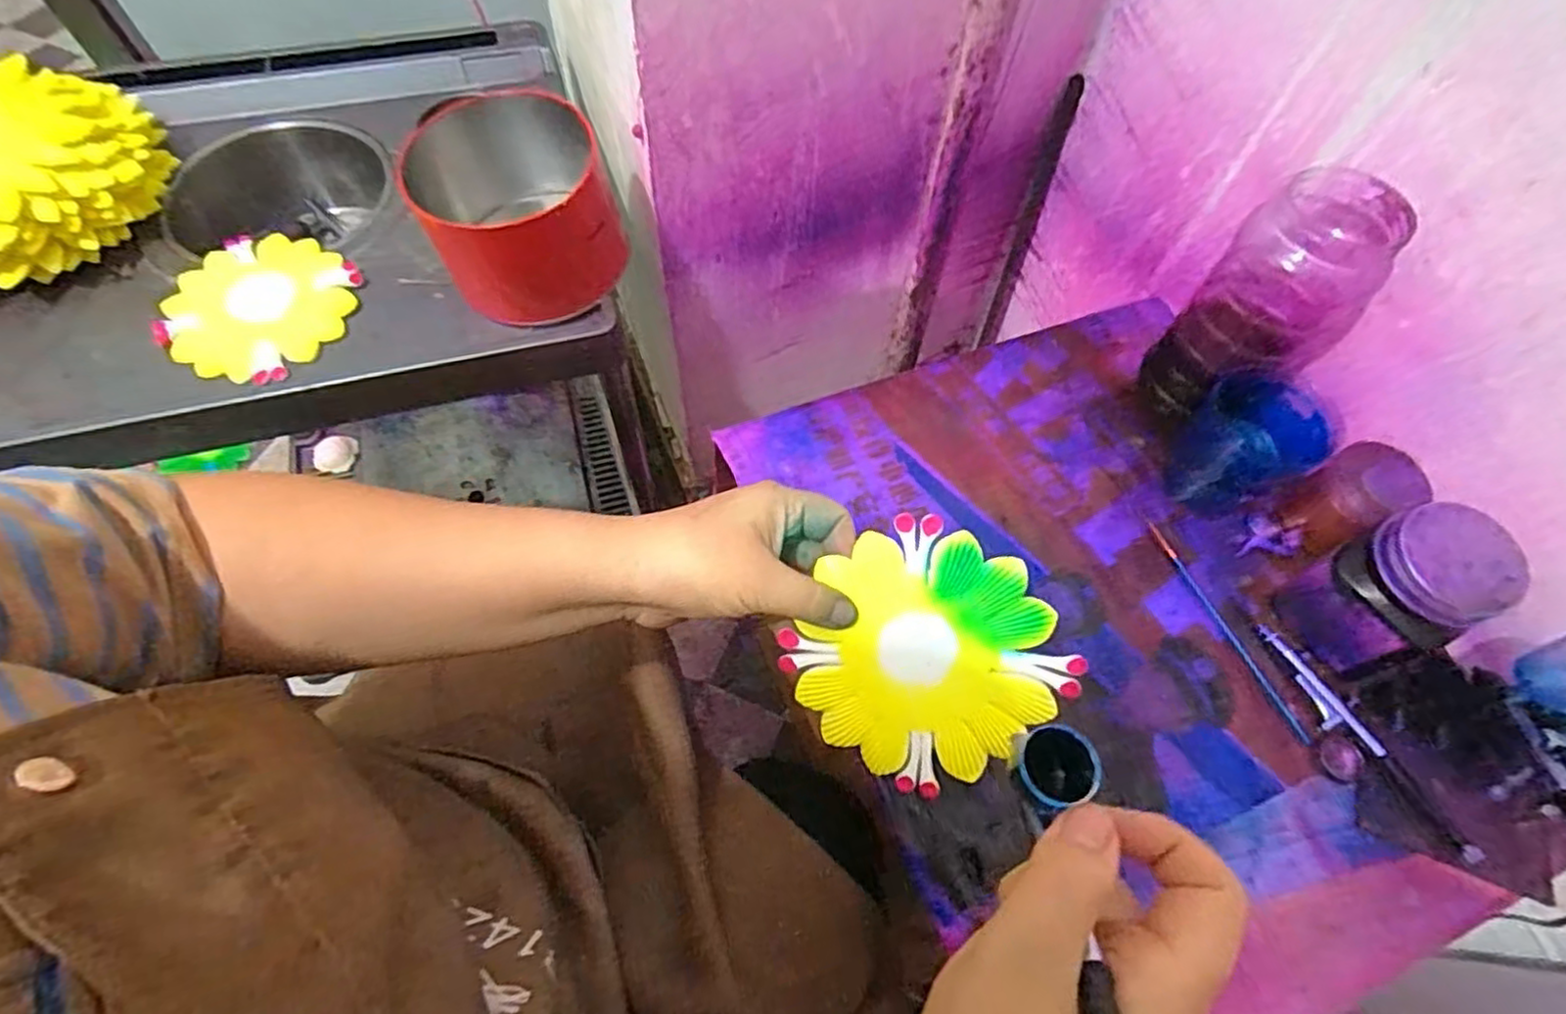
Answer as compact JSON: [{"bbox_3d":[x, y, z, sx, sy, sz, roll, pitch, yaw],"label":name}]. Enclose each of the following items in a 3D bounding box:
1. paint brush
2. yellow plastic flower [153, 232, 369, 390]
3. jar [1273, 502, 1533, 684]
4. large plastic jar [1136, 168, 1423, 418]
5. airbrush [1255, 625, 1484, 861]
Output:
[{"bbox_3d":[0.280,0.075,0.442,0.007,0.004,0.152,-20,67,-13],"label":"paint brush"},{"bbox_3d":[-0.382,-0.147,0.509,0.122,0.013,0.123,1,64,-3],"label":"yellow plastic flower"},{"bbox_3d":[0.349,0.052,0.405,0.074,0.100,0.070,1,64,-3],"label":"jar"},{"bbox_3d":[0.309,-0.123,0.457,0.094,0.165,0.084,-33,70,-18],"label":"large plastic jar"},{"bbox_3d":[0.334,0.133,0.405,0.021,0.012,0.147,-28,68,-16],"label":"airbrush"}]

